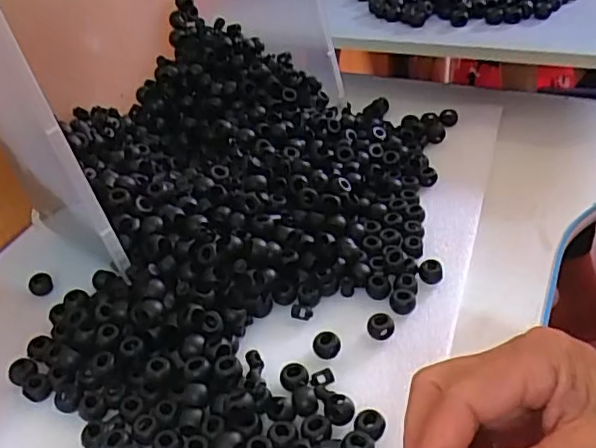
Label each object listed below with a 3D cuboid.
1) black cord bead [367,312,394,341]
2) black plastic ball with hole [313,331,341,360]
[{"bbox_3d":[0.055,0.067,0.407,0.017,0.014,0.015,0,40,9],"label":"black cord bead"},{"bbox_3d":[0.019,0.080,0.403,0.018,0.011,0.015,0,40,9],"label":"black plastic ball with hole"}]

